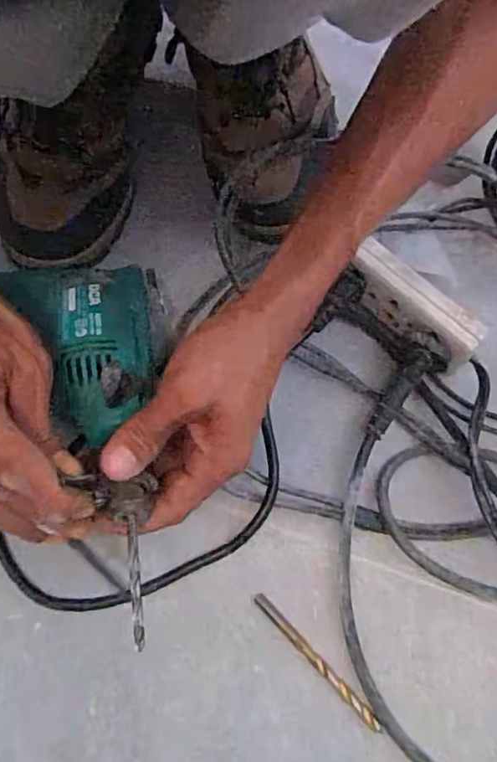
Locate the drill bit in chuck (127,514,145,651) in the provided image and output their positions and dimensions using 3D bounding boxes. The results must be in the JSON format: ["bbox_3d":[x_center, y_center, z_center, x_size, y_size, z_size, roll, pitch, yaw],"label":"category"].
[{"bbox_3d":[-0.052,0.090,0.266,0.005,0.006,0.062,-10,48,-6],"label":"drill bit in chuck"}]

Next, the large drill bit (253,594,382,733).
[{"bbox_3d":[0.038,0.157,0.329,0.008,0.004,0.093,-42,74,-17],"label":"large drill bit"}]

